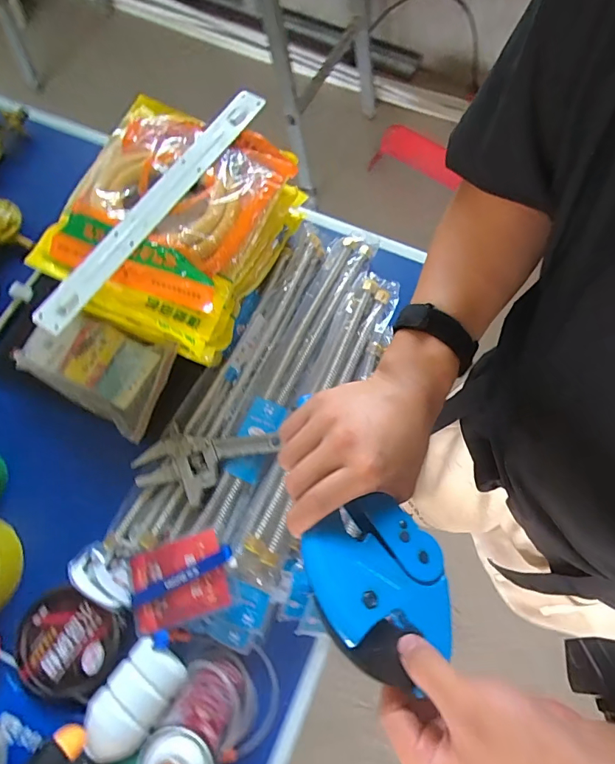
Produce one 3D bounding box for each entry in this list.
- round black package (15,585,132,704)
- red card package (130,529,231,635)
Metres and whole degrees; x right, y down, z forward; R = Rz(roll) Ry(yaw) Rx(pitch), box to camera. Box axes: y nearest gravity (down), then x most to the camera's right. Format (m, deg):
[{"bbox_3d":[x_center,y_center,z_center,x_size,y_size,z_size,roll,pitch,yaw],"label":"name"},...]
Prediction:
[{"bbox_3d":[-0.282,0.314,0.509,0.123,0.022,0.116,0,73,0],"label":"round black package"},{"bbox_3d":[-0.152,0.237,0.514,0.123,0.033,0.088,-17,74,-5],"label":"red card package"}]

